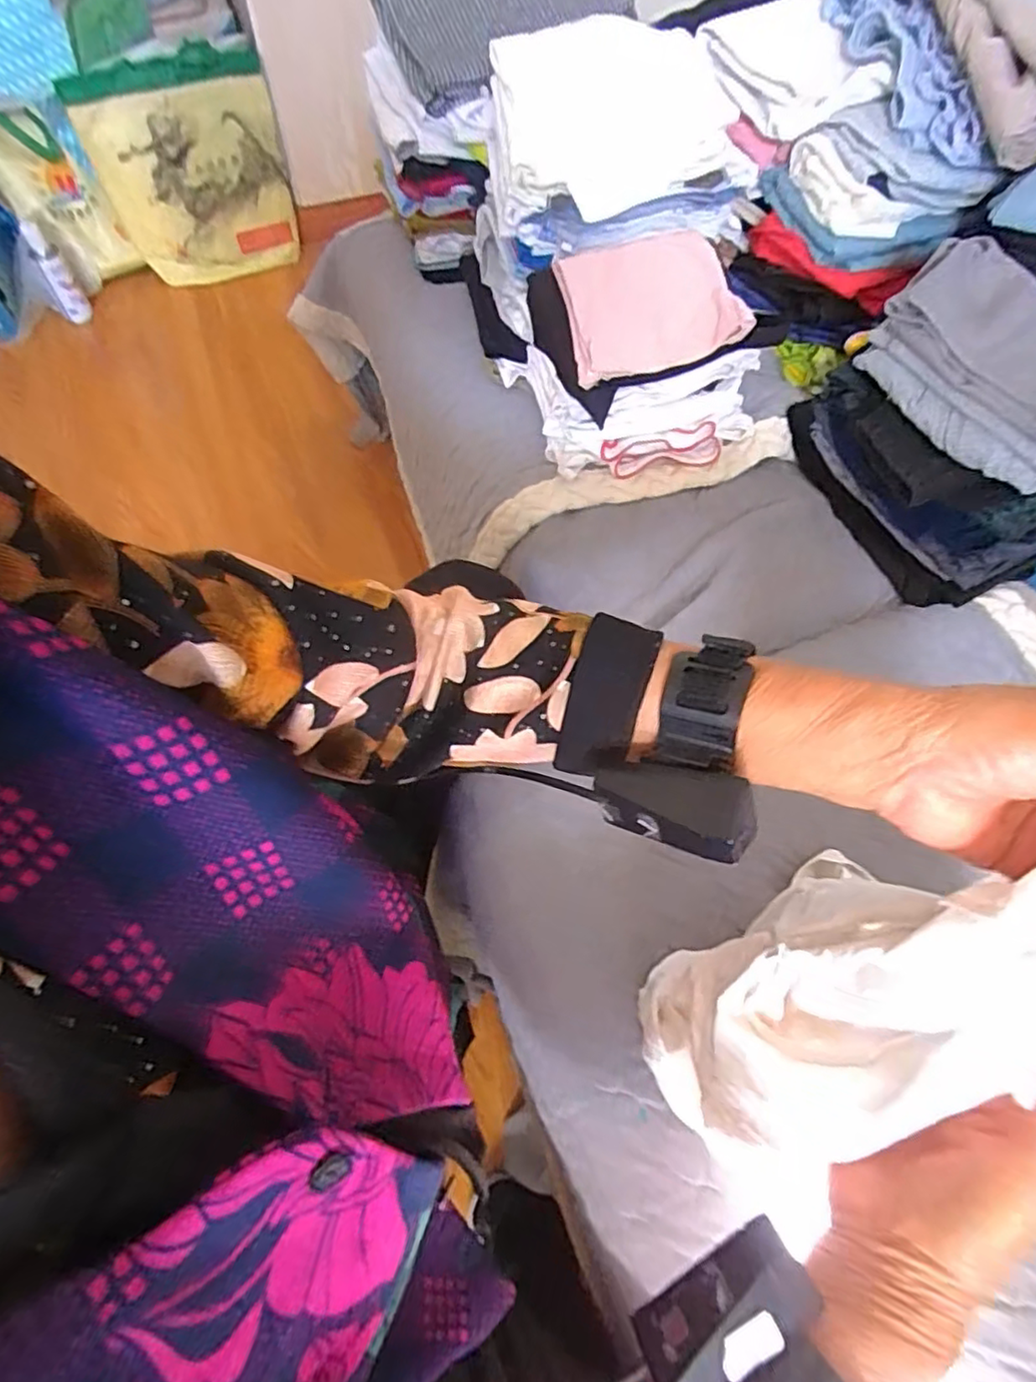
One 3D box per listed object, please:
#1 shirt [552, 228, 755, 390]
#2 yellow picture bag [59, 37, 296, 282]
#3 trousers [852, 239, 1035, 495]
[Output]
[{"bbox_3d":[0.127,-0.390,0.638,0.174,0.046,0.141,-15,66,-10],"label":"shirt"},{"bbox_3d":[-0.688,-1.103,1.353,0.372,0.340,0.156,-16,66,-10],"label":"yellow picture bag"},{"bbox_3d":[0.432,-0.289,0.571,0.116,0.080,0.252,-21,67,-12],"label":"trousers"}]

